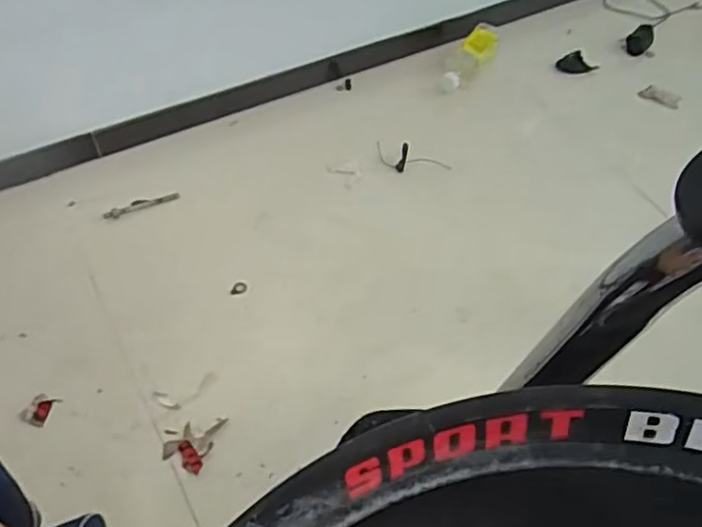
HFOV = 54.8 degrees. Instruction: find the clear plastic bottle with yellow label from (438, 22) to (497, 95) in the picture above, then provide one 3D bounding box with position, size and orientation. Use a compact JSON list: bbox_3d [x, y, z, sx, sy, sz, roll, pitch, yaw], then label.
[{"bbox_3d":[0.209,-0.364,1.212,0.142,0.044,0.060,-50,59,16],"label":"clear plastic bottle with yellow label"}]

